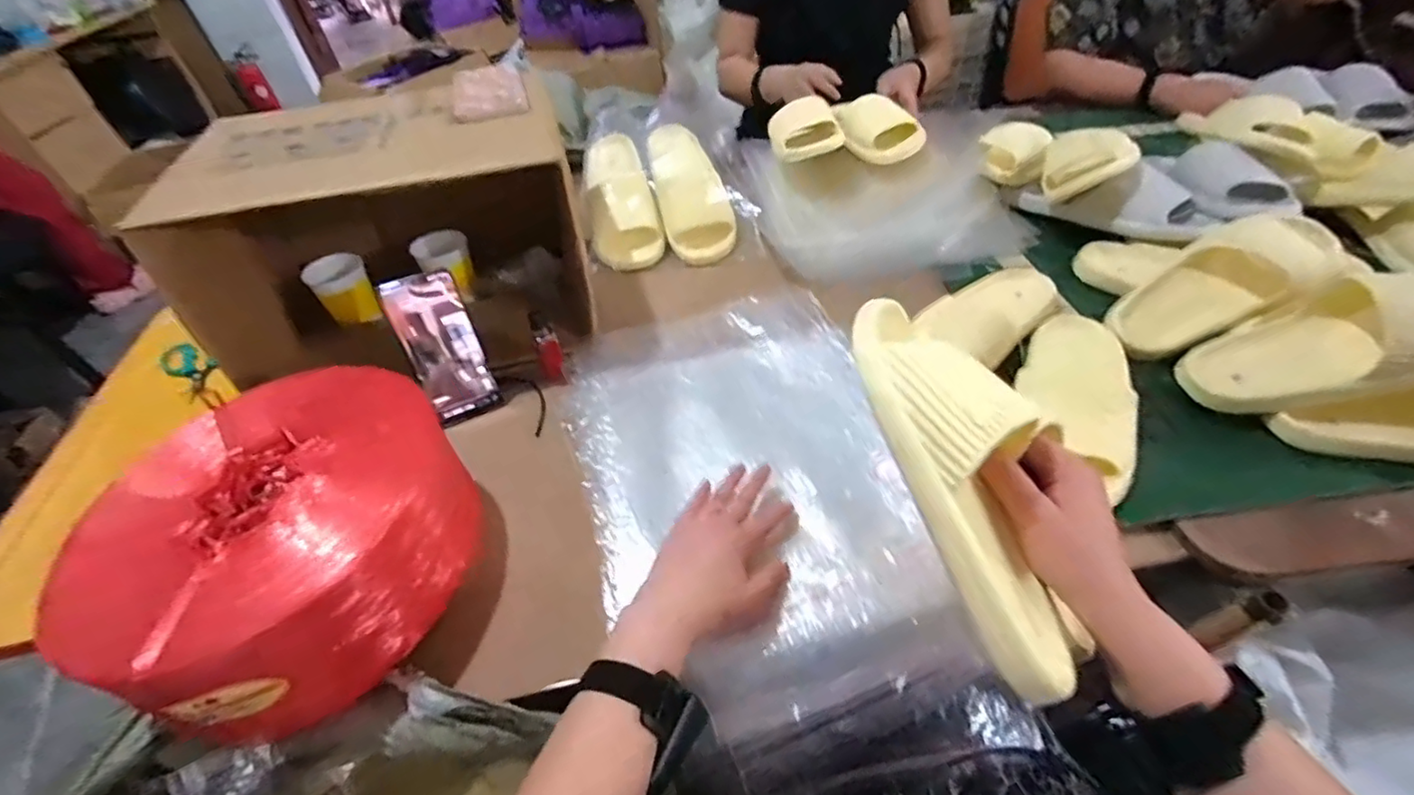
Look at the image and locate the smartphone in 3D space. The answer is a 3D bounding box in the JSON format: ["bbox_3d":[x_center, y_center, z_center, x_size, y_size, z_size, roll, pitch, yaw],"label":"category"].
[{"bbox_3d":[-0.281,-0.051,0.648,0.073,0.161,0.014,-23,24,-15],"label":"smartphone"}]

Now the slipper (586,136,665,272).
[{"bbox_3d":[-0.131,-0.301,0.907,0.098,0.061,0.239,-13,64,-6],"label":"slipper"}]

